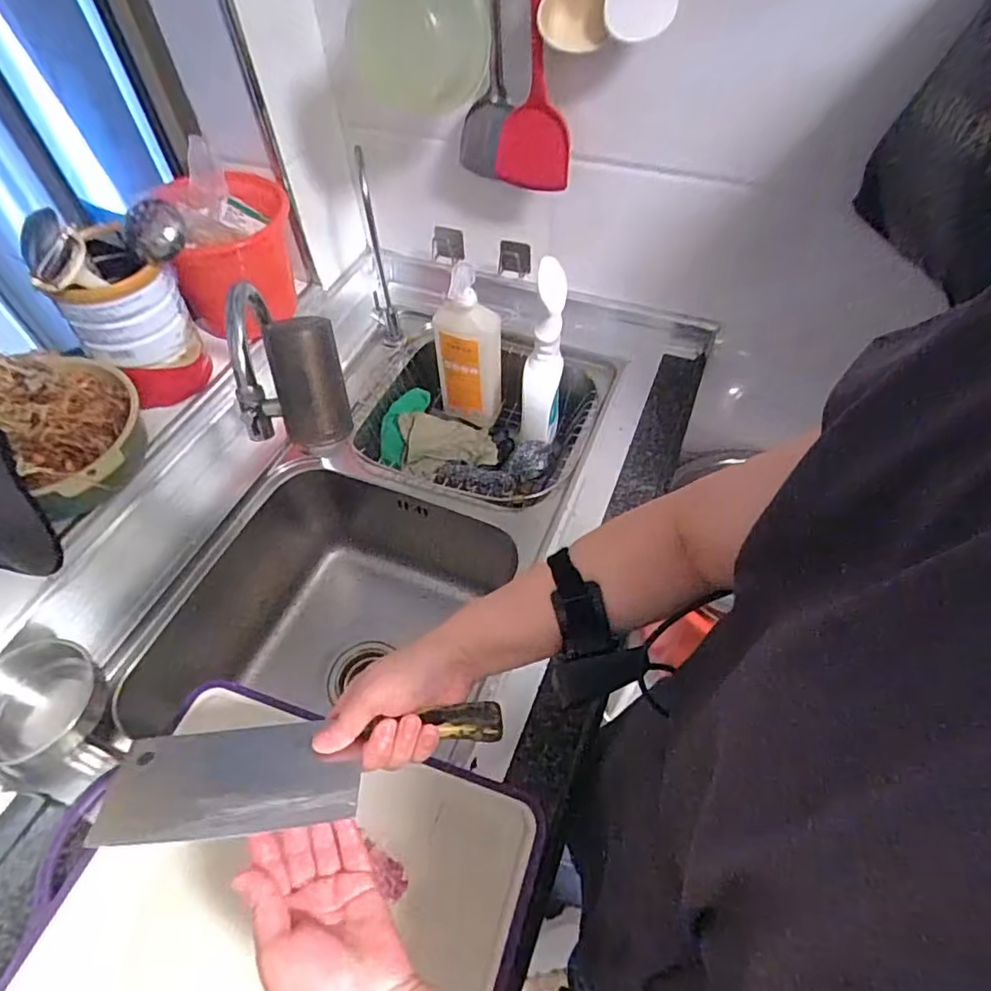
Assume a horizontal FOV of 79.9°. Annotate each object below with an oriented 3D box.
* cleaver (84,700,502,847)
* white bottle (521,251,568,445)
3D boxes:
[{"bbox_3d":[-0.126,0.185,0.410,0.261,0.016,0.076,-3,34,-7],"label":"cleaver"},{"bbox_3d":[0.059,-0.165,0.737,0.048,0.255,0.049,1,55,2],"label":"white bottle"}]

